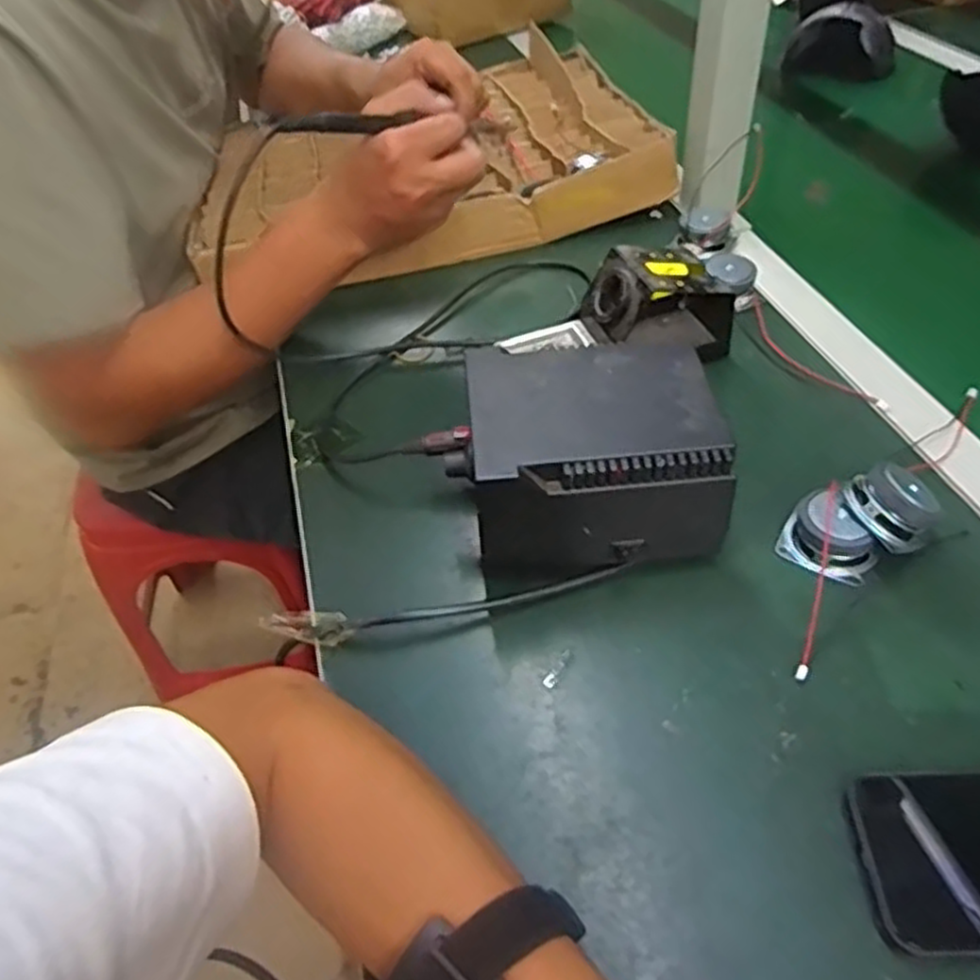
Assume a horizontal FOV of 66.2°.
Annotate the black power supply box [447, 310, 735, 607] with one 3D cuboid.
[{"bbox_3d":[0.056,-0.018,0.441,0.149,0.103,0.115,-11,48,-1],"label":"black power supply box"}]

